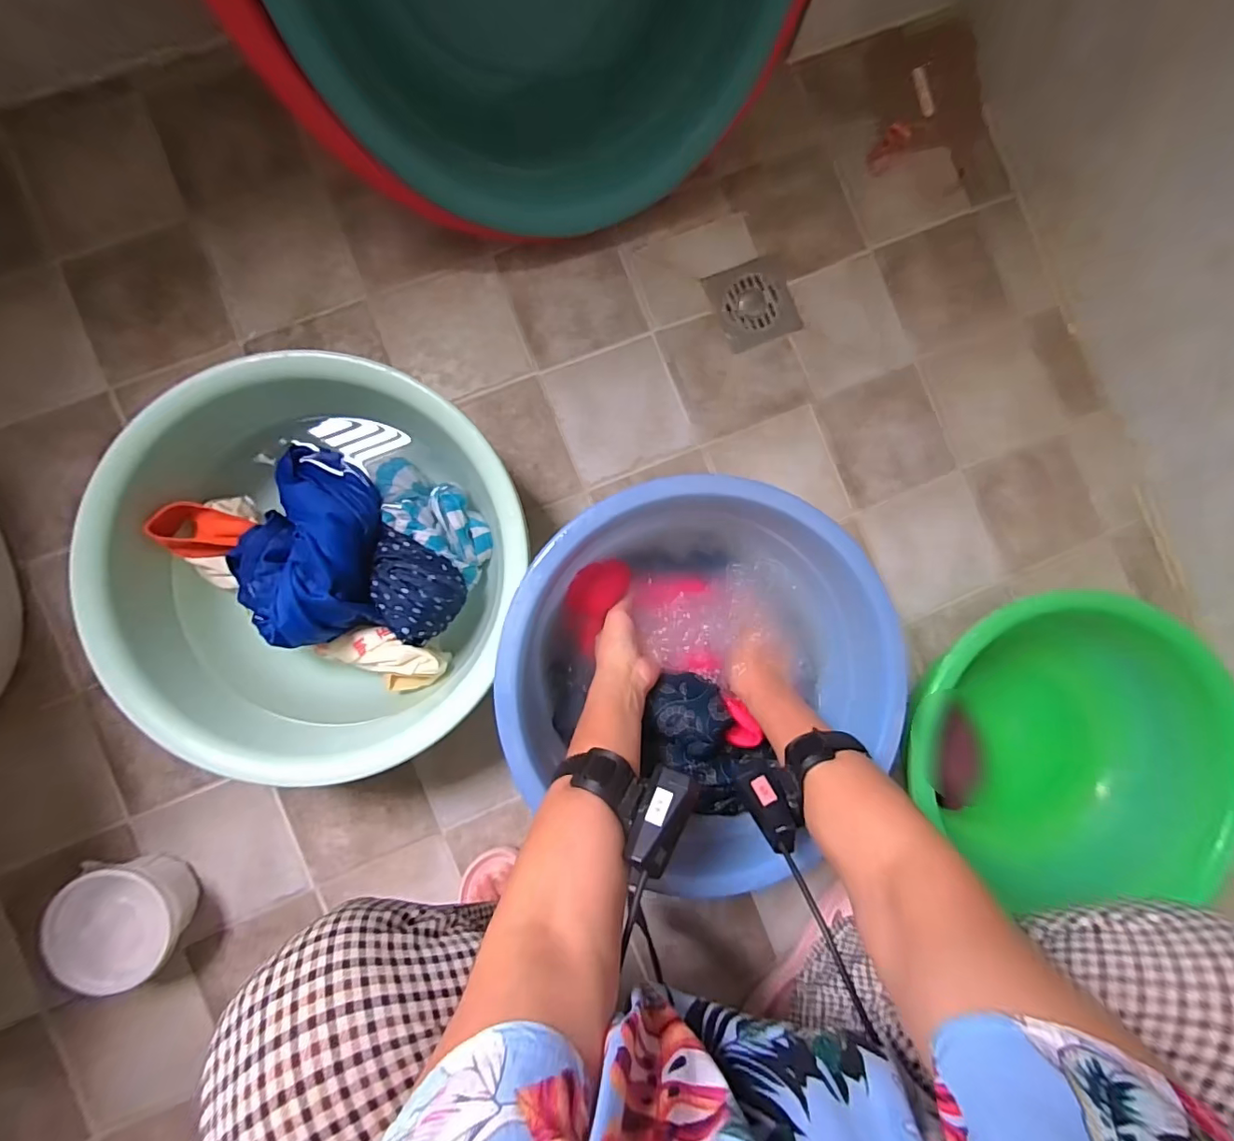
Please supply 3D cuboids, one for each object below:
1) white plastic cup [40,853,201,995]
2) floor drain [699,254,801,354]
[{"bbox_3d":[-0.499,0.354,0.535,0.118,0.067,0.096,33,87,-3],"label":"white plastic cup"},{"bbox_3d":[0.170,-0.330,0.645,0.103,0.010,0.102,-23,91,-5],"label":"floor drain"}]

